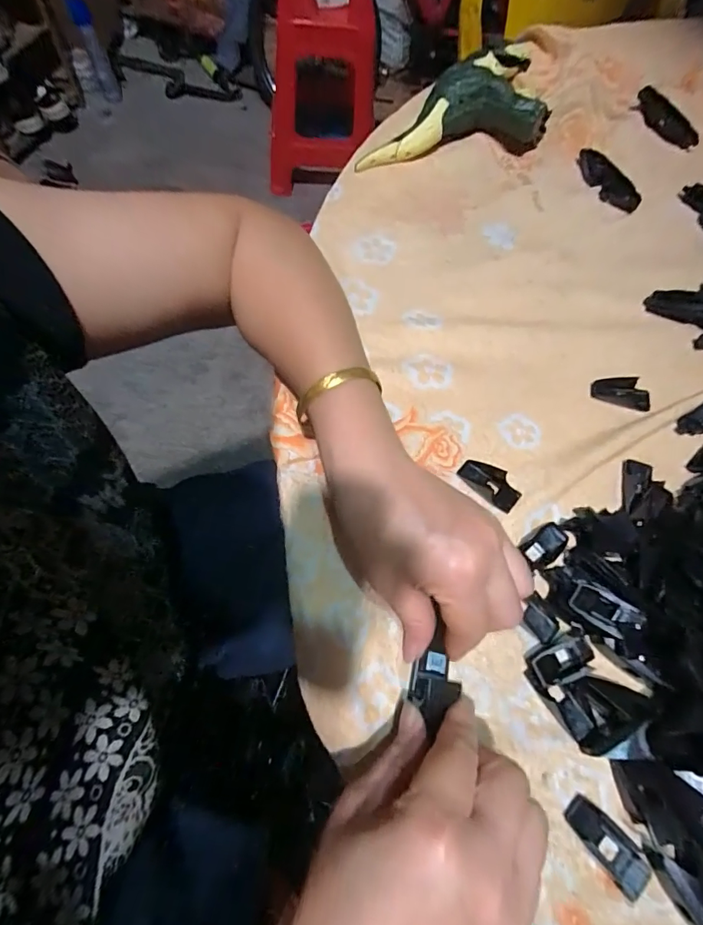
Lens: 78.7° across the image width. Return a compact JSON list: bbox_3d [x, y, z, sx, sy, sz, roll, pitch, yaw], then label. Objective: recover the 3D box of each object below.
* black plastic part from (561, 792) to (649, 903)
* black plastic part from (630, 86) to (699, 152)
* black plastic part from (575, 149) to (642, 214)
[{"bbox_3d":[0.129,0.190,0.213,0.019,0.010,0.042,-34,72,-17],"label":"black plastic part"},{"bbox_3d":[0.352,-0.386,0.480,0.021,0.021,0.090,-26,70,-14],"label":"black plastic part"},{"bbox_3d":[0.254,-0.285,0.429,0.020,0.020,0.082,-31,71,-15],"label":"black plastic part"}]

